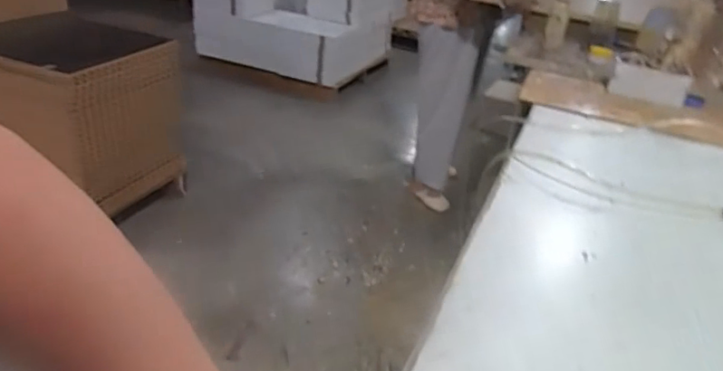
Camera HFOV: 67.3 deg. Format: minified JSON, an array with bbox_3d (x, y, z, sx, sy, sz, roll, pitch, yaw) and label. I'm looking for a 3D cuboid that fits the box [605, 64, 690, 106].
[{"bbox_3d":[0.690,-0.244,1.303,0.167,0.066,0.037,21,33,23],"label":"box"}]

